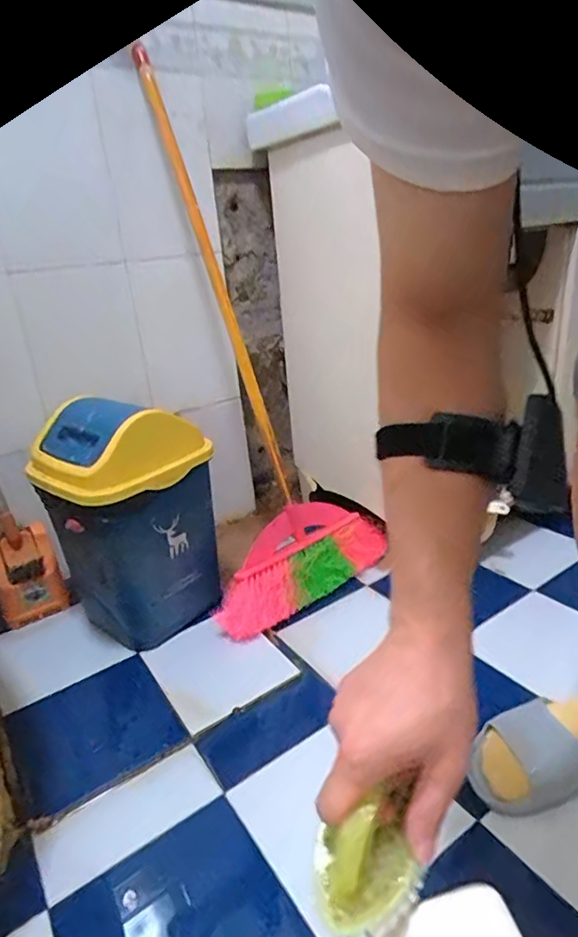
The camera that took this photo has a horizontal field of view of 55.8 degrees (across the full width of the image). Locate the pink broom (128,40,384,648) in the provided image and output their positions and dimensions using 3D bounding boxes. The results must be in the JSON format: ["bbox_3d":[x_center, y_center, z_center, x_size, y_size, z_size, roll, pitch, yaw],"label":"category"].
[{"bbox_3d":[-0.104,-0.231,0.943,0.368,0.973,0.067,-21,2,-34],"label":"pink broom"}]

